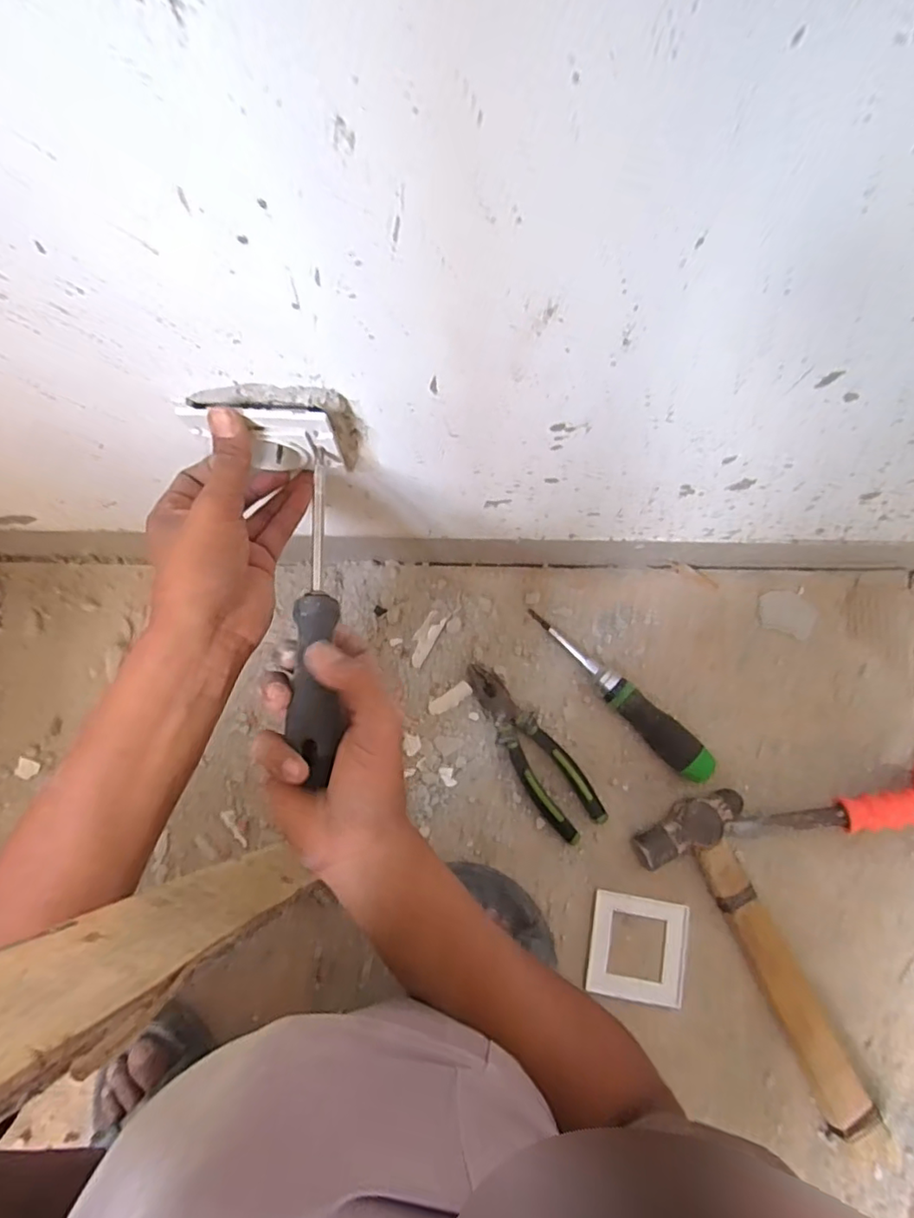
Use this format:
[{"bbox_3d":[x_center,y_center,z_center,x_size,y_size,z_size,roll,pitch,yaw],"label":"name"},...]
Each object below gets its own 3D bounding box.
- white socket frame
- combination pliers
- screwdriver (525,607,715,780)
[{"bbox_3d":[0.168,0.314,0.546,0.086,0.005,0.088,10,78,3],"label":"white socket frame"},{"bbox_3d":[0.072,0.136,0.582,0.051,0.017,0.189,-32,79,-6],"label":"combination pliers"},{"bbox_3d":[0.157,0.084,0.586,0.221,0.029,0.031,42,82,9],"label":"screwdriver"}]

